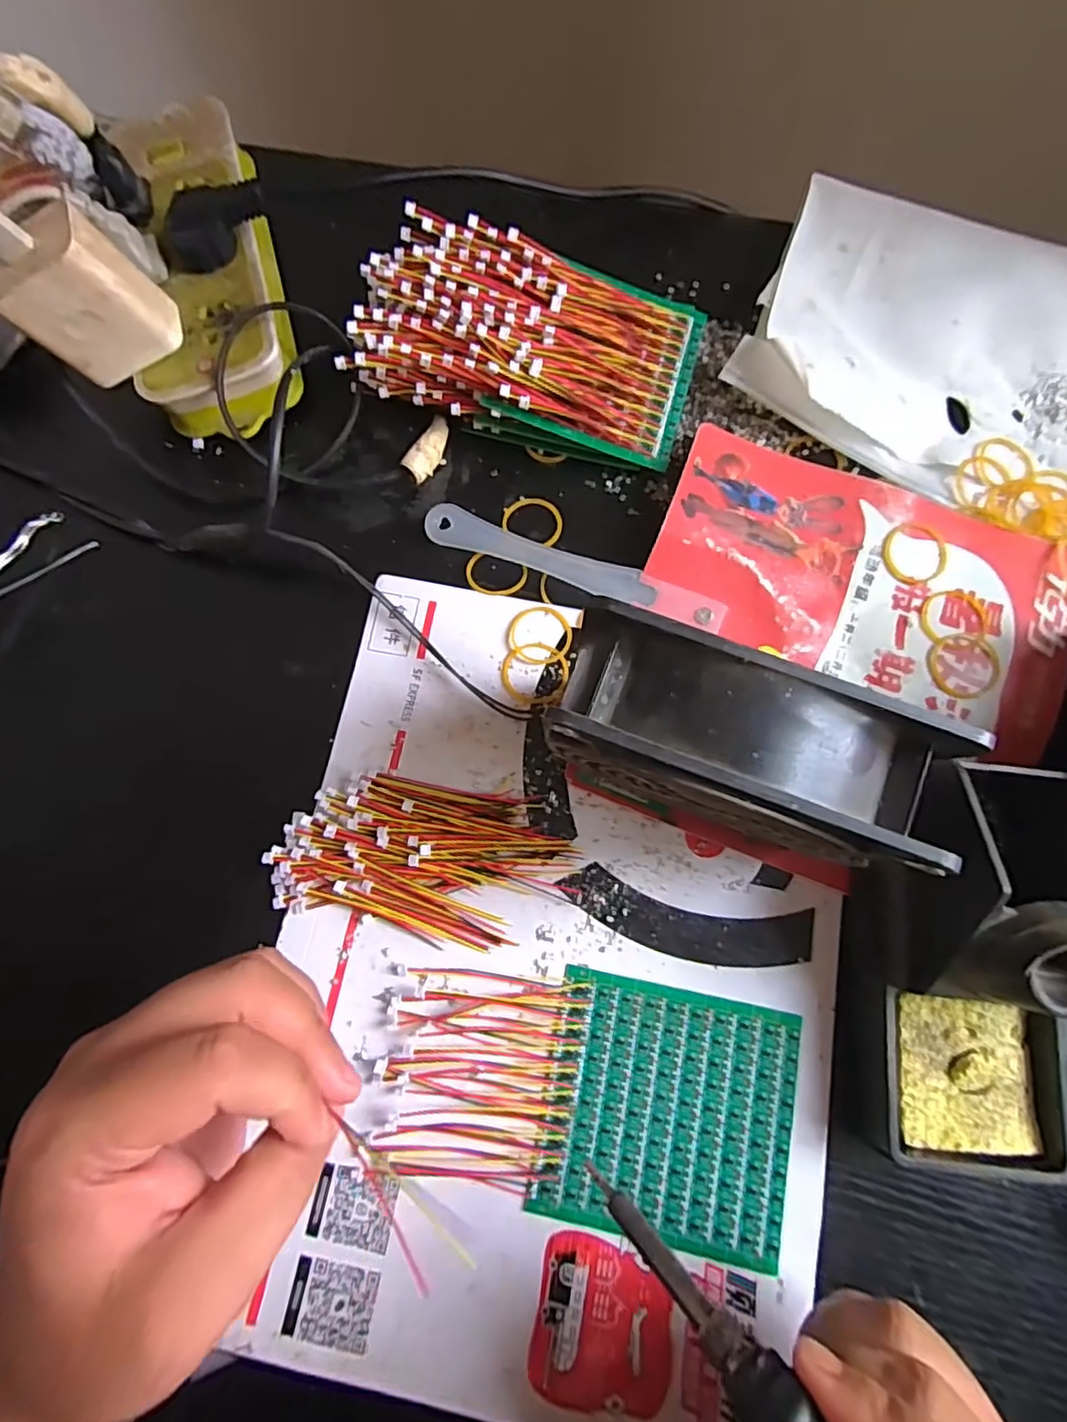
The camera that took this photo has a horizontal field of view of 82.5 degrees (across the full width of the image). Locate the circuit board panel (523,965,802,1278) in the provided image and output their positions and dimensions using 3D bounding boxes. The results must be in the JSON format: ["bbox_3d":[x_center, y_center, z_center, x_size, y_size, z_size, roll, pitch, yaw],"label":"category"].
[{"bbox_3d":[0.055,0.165,0.251,0.099,0.006,0.093,11,79,3],"label":"circuit board panel"}]

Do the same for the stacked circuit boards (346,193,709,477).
[{"bbox_3d":[-0.002,-0.189,0.311,0.170,0.049,0.094,12,80,4],"label":"stacked circuit boards"}]

